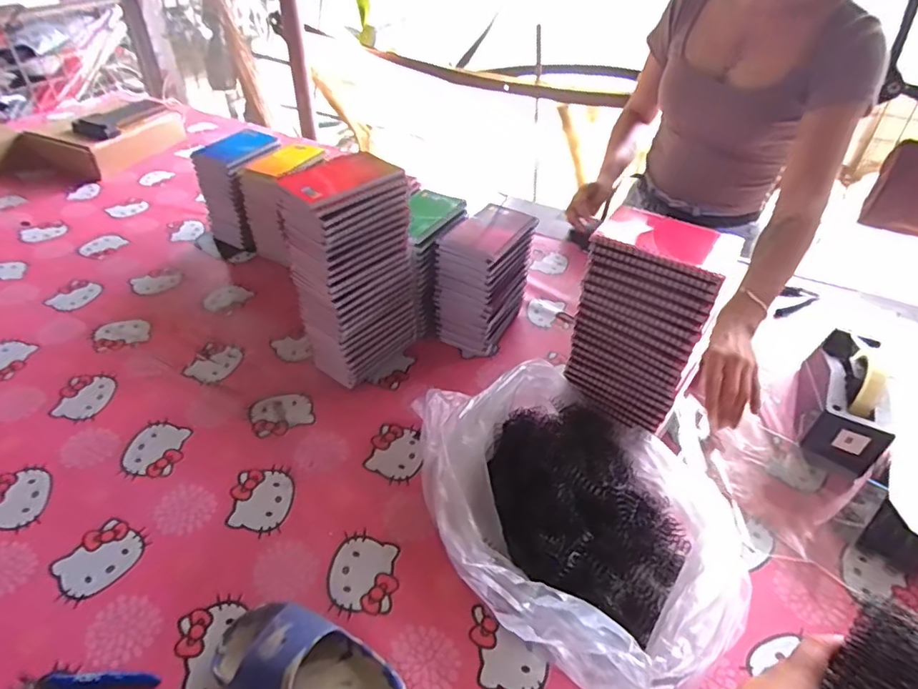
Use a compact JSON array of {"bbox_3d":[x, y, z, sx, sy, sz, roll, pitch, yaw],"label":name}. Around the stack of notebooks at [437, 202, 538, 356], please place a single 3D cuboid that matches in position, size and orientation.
[{"bbox_3d":[0.038,-0.098,0.812,0.094,0.187,0.126,25,46,24],"label":"stack of notebooks"}]

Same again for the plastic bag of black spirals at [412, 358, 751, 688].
[{"bbox_3d":[0.109,0.162,0.586,0.272,0.098,0.385,-19,46,-23],"label":"plastic bag of black spirals"}]

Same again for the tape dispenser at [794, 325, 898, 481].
[{"bbox_3d":[0.501,0.062,0.713,0.072,0.112,0.197,16,43,15],"label":"tape dispenser"}]

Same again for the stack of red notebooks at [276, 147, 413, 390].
[{"bbox_3d":[-0.134,-0.092,0.722,0.089,0.286,0.146,34,50,30],"label":"stack of red notebooks"}]

